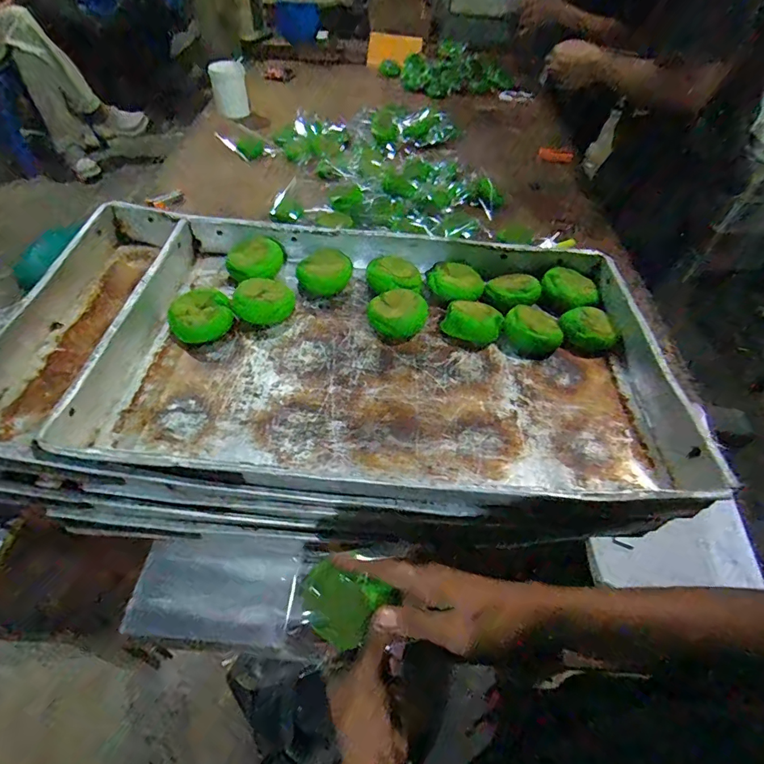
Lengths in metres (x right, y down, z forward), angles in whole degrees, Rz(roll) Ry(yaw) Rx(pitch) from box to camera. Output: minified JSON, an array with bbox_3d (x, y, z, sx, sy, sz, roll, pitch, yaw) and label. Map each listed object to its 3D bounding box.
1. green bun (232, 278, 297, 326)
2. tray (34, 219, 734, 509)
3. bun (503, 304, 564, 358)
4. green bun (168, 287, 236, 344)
[{"bbox_3d":[-0.157,-0.107,0.598,0.068,0.035,0.075,32,55,21],"label":"green bun"},{"bbox_3d":[0.017,-0.045,0.546,0.634,0.068,0.413,4,50,-1],"label":"tray"},{"bbox_3d":[0.203,-0.071,0.602,0.074,0.033,0.066,25,53,16],"label":"bun"},{"bbox_3d":[-0.230,-0.085,0.573,0.074,0.031,0.061,-23,55,-22],"label":"green bun"}]

